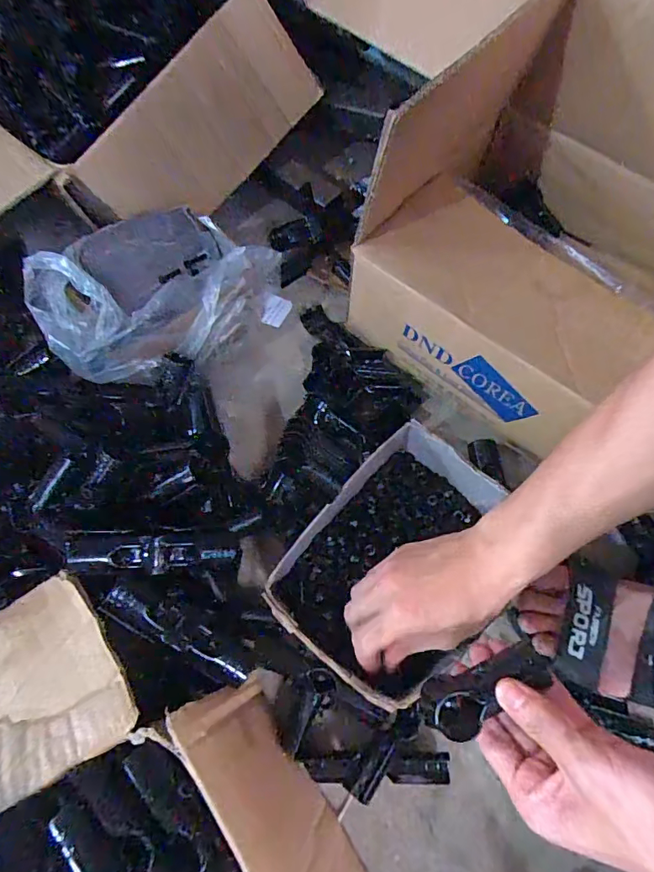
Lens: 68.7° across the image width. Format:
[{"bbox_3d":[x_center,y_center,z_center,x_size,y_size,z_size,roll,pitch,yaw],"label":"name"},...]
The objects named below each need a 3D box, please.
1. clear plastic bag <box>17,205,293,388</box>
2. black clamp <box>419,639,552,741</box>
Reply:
[{"bbox_3d":[-0.185,-0.167,0.544,0.249,0.119,0.187,-33,70,-12],"label":"clear plastic bag"},{"bbox_3d":[0.103,0.167,0.316,0.090,0.026,0.035,-21,68,-14],"label":"black clamp"}]

